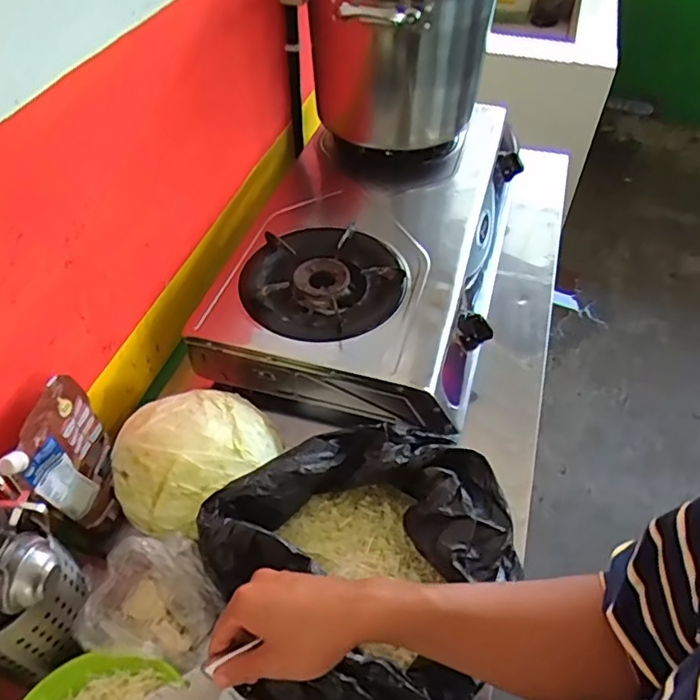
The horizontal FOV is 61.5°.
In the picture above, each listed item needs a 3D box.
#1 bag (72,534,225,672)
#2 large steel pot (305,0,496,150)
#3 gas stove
[{"bbox_3d":[-0.185,0.249,0.576,0.136,0.092,0.104,6,49,5],"label":"bag"},{"bbox_3d":[0.067,-0.460,0.893,0.228,0.336,0.239,0,49,0],"label":"large steel pot"},{"bbox_3d":[0.037,-0.181,0.905,0.385,0.125,0.612,12,50,10],"label":"gas stove"}]

